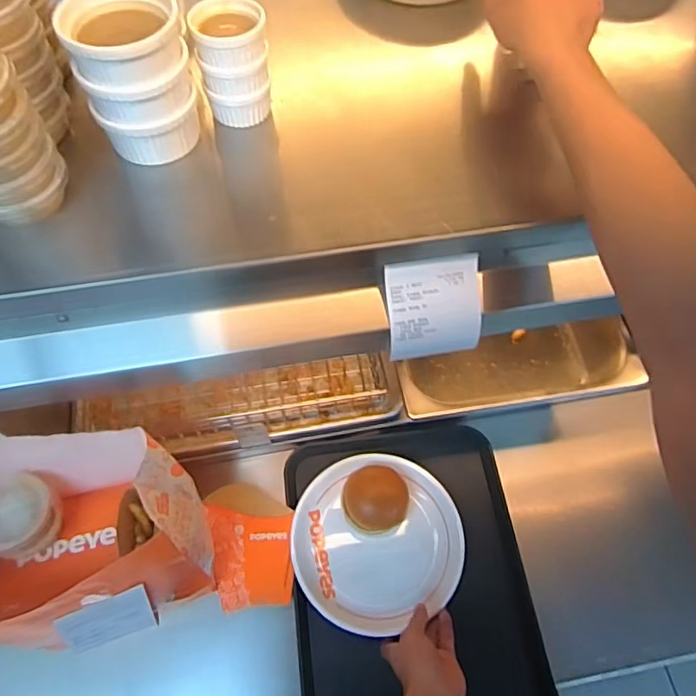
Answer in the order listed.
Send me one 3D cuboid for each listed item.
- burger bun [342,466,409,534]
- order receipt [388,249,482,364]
[{"bbox_3d":[0.037,0.200,0.734,0.095,0.034,0.087,2,63,-1],"label":"burger bun"},{"bbox_3d":[0.073,-0.029,0.463,0.080,0.088,0.012,-9,20,-7],"label":"order receipt"}]

